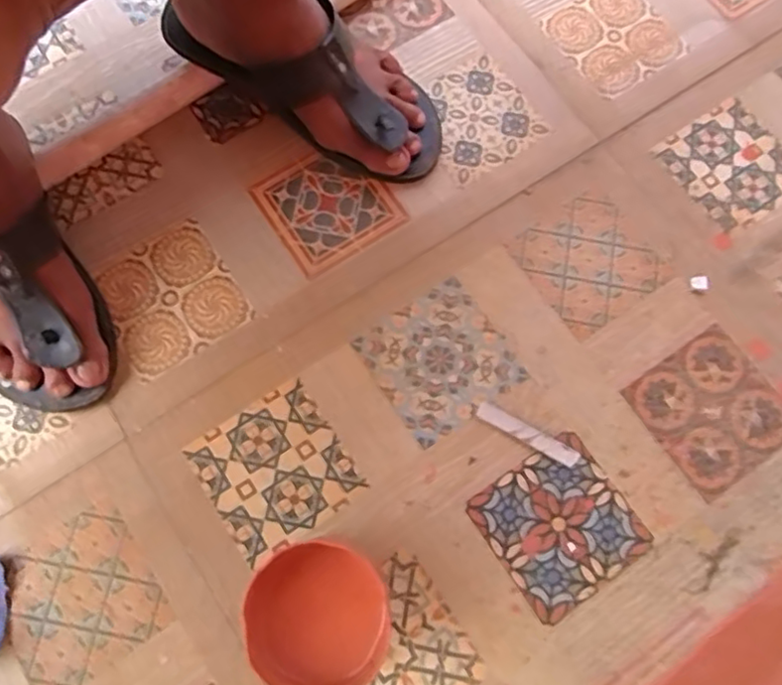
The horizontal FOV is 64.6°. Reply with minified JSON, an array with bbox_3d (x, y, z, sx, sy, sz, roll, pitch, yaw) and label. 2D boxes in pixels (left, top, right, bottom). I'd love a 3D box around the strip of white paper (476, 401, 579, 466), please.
[{"bbox_3d":[0.112,0.075,0.507,0.088,0.004,0.015,29,76,7],"label":"strip of white paper"}]

